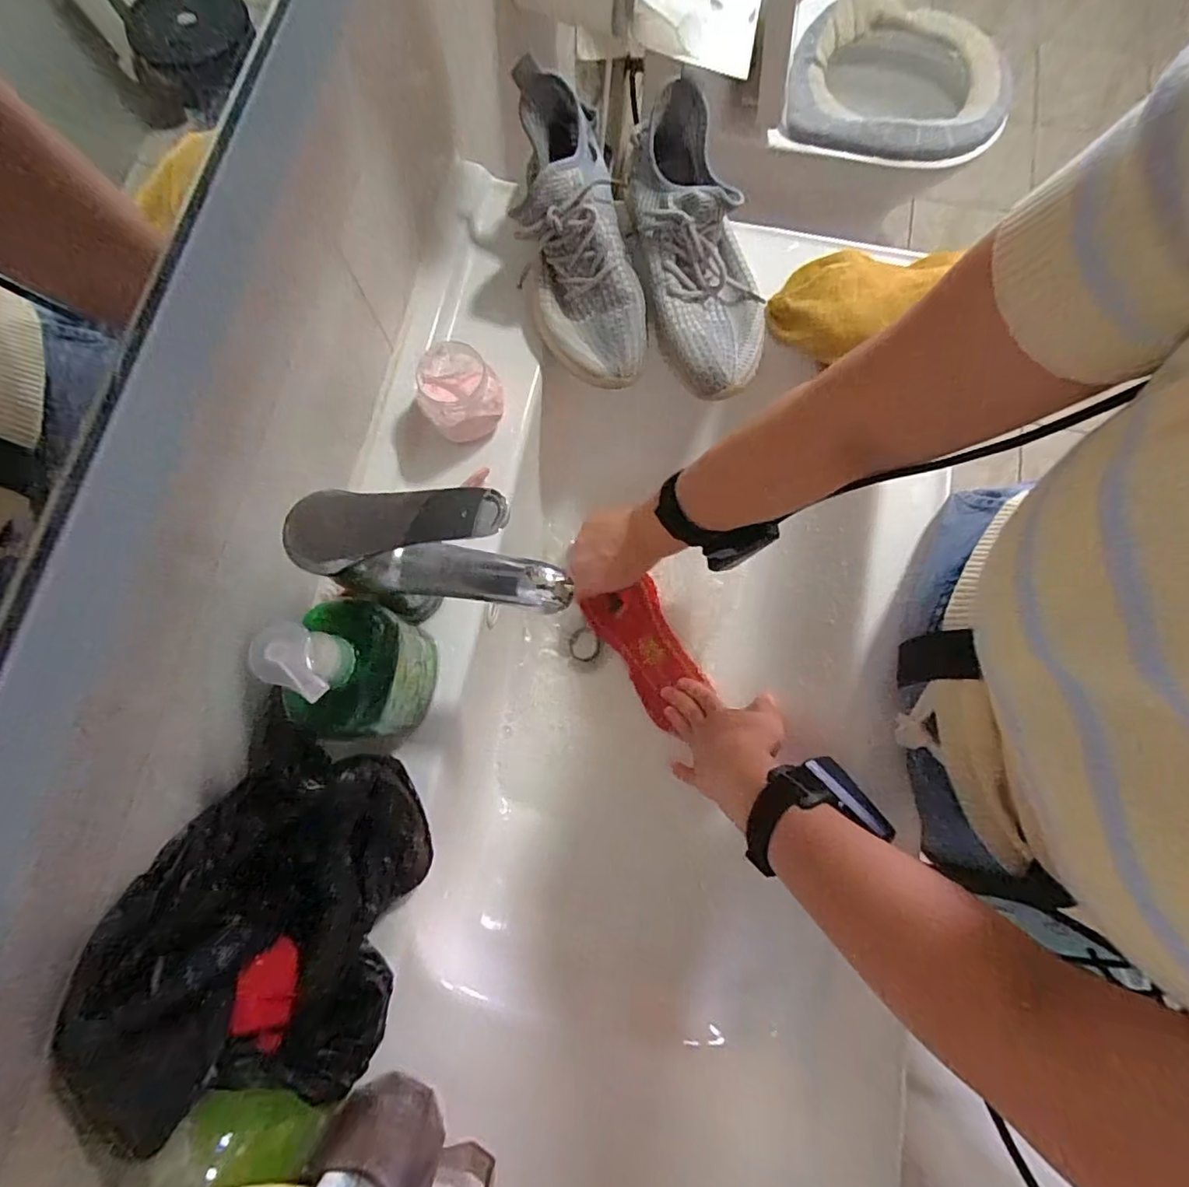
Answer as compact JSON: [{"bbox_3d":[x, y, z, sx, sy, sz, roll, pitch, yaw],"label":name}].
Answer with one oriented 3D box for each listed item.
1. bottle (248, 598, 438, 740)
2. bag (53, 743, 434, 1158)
[{"bbox_3d":[-0.140,0.045,0.343,0.049,0.149,0.080,-5,77,-1],"label":"bottle"},{"bbox_3d":[-0.187,0.199,0.338,0.128,0.113,0.199,14,78,3],"label":"bag"}]

